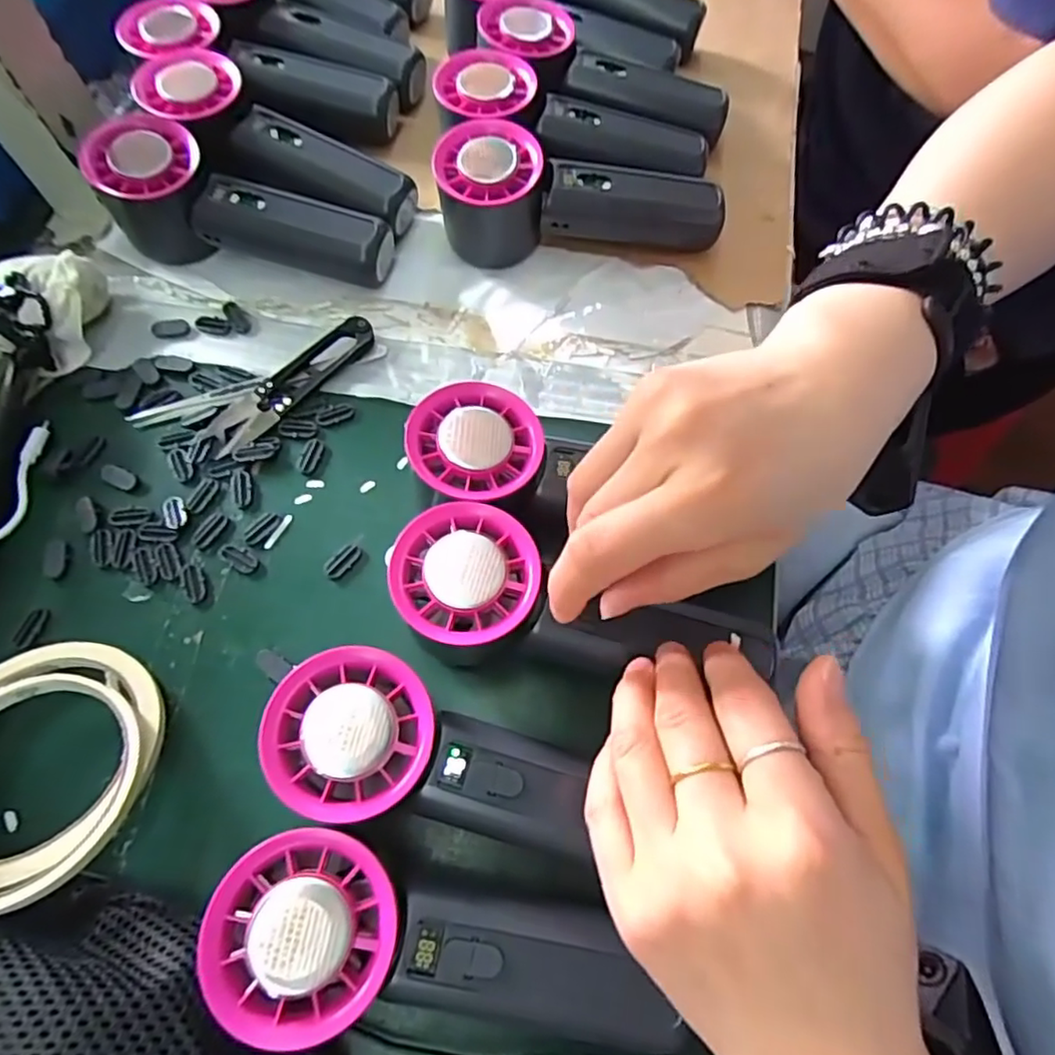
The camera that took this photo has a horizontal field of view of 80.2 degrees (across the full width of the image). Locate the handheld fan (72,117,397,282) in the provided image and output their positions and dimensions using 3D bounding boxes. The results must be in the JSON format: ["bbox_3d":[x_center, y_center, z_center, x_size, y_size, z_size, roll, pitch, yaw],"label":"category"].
[{"bbox_3d":[-0.155,-0.168,0.343,0.146,0.058,0.058,19,67,9],"label":"handheld fan"}]

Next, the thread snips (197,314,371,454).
[{"bbox_3d":[-0.128,-0.078,0.331,0.031,0.011,0.102,41,72,17],"label":"thread snips"}]

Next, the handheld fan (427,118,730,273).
[{"bbox_3d":[0.030,-0.180,0.352,0.153,0.055,0.049,2,66,1],"label":"handheld fan"}]

